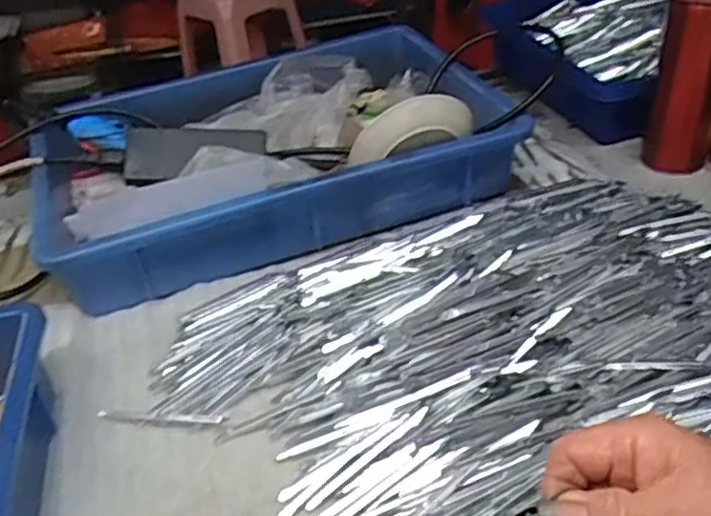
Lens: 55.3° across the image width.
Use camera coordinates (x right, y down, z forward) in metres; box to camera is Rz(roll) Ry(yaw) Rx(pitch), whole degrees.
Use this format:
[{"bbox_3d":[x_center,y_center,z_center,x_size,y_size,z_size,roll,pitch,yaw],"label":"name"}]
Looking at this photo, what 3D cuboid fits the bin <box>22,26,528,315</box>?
[{"bbox_3d":[-0.081,-0.103,0.662,0.415,0.121,0.252,-16,36,-13],"label":"bin"}]

